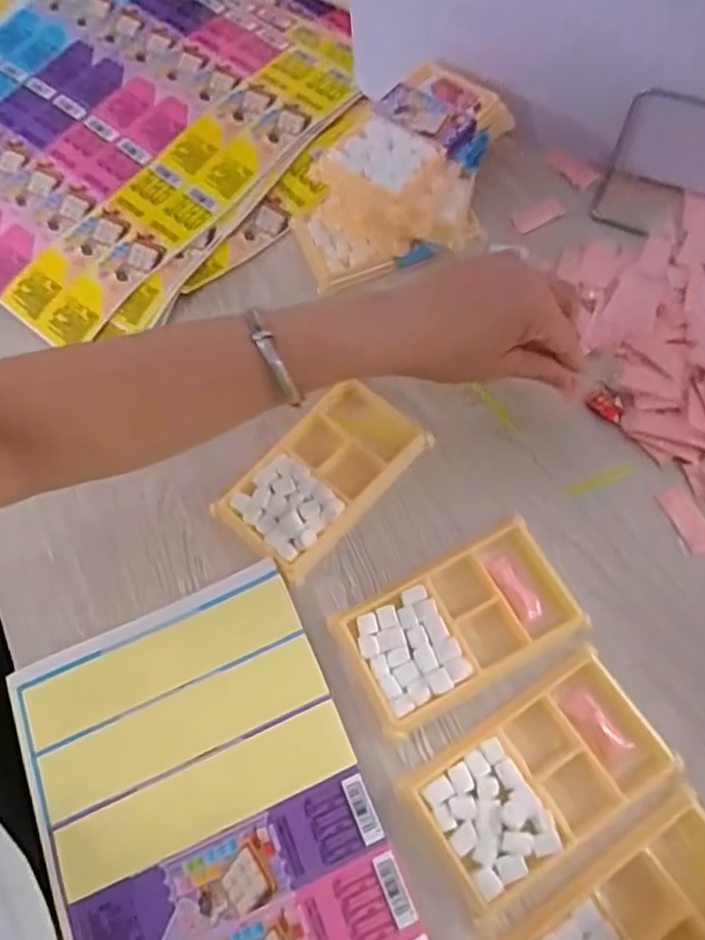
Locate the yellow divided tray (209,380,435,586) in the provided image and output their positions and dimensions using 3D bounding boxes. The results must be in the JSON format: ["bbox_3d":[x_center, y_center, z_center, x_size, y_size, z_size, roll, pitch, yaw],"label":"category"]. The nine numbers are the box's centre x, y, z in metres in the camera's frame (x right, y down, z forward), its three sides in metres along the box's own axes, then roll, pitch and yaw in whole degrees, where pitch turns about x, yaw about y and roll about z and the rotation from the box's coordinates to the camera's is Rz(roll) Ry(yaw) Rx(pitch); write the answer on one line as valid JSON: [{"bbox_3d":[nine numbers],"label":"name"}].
[{"bbox_3d":[-0.020,0.001,0.413,0.075,0.011,0.132,39,74,17],"label":"yellow divided tray"}]

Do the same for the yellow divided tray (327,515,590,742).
[{"bbox_3d":[0.063,0.091,0.371,0.135,0.010,0.076,-27,69,-8],"label":"yellow divided tray"}]

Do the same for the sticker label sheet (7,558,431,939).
[{"bbox_3d":[-0.060,0.227,0.322,0.169,0.006,0.322,-25,68,-4],"label":"sticker label sheet"}]

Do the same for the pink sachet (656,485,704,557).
[{"bbox_3d":[0.208,0.031,0.389,0.020,0.004,0.042,-22,68,-6],"label":"pink sachet"}]

